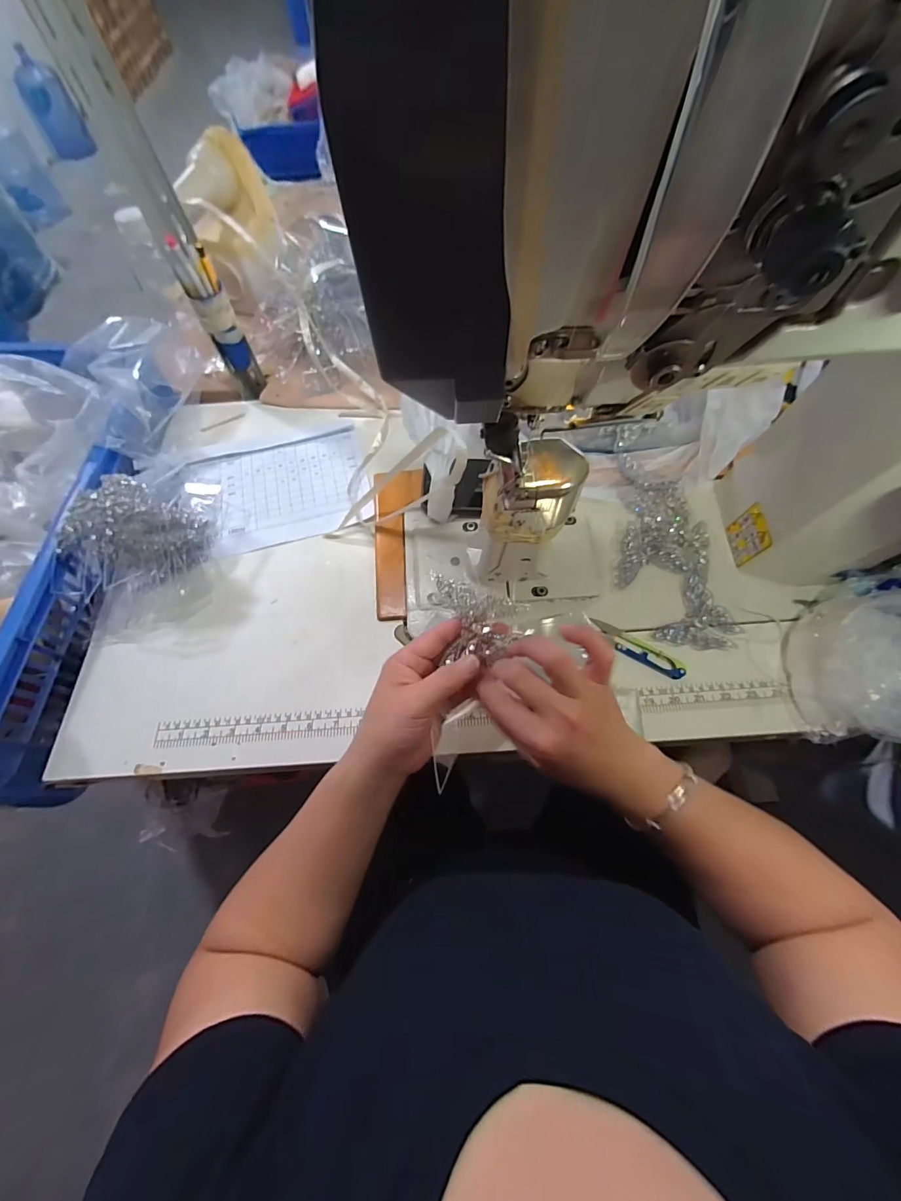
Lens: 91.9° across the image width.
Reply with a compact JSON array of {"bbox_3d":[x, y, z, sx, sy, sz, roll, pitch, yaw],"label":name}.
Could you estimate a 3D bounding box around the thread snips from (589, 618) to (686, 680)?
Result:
[{"bbox_3d":[0.193,0.049,0.451,0.101,0.008,0.025,31,68,16],"label":"thread snips"}]

